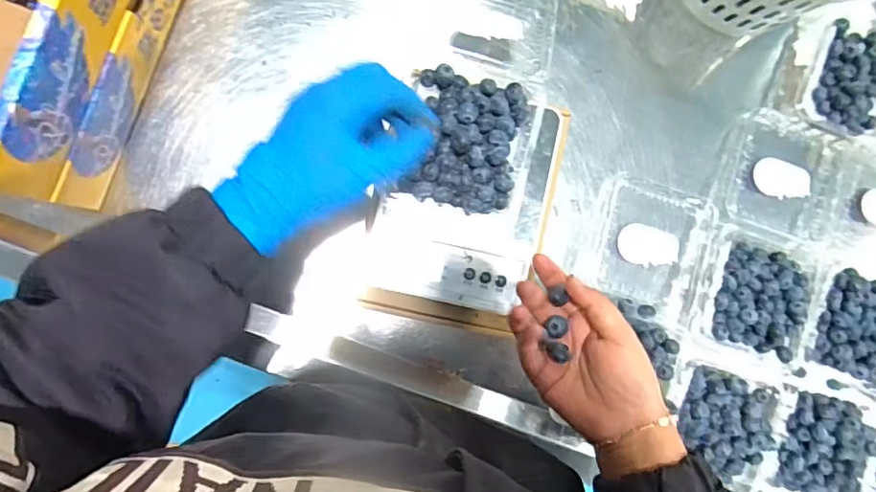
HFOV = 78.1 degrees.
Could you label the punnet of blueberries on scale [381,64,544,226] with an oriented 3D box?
[{"bbox_3d":[0.023,-0.077,0.436,0.106,0.033,0.116,14,84,-4],"label":"punnet of blueberries on scale"}]

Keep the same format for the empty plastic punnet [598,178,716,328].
[{"bbox_3d":[0.216,0.003,0.536,0.111,0.045,0.133,13,86,-5],"label":"empty plastic punnet"}]

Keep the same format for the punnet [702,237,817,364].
[{"bbox_3d":[0.322,0.051,0.529,0.105,0.036,0.107,18,84,-3],"label":"punnet"}]

